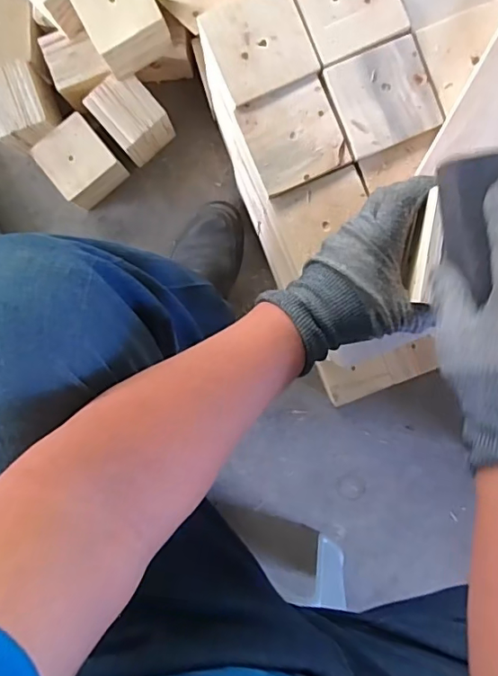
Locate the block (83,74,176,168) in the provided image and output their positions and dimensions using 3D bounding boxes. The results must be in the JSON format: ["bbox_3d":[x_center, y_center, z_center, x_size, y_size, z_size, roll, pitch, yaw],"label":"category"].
[{"bbox_3d":[-0.170,-0.319,0.733,0.083,0.075,0.104,-39,91,4],"label":"block"}]

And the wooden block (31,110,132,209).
[{"bbox_3d":[-0.248,-0.259,0.747,0.093,0.068,0.098,-38,93,4],"label":"wooden block"}]

